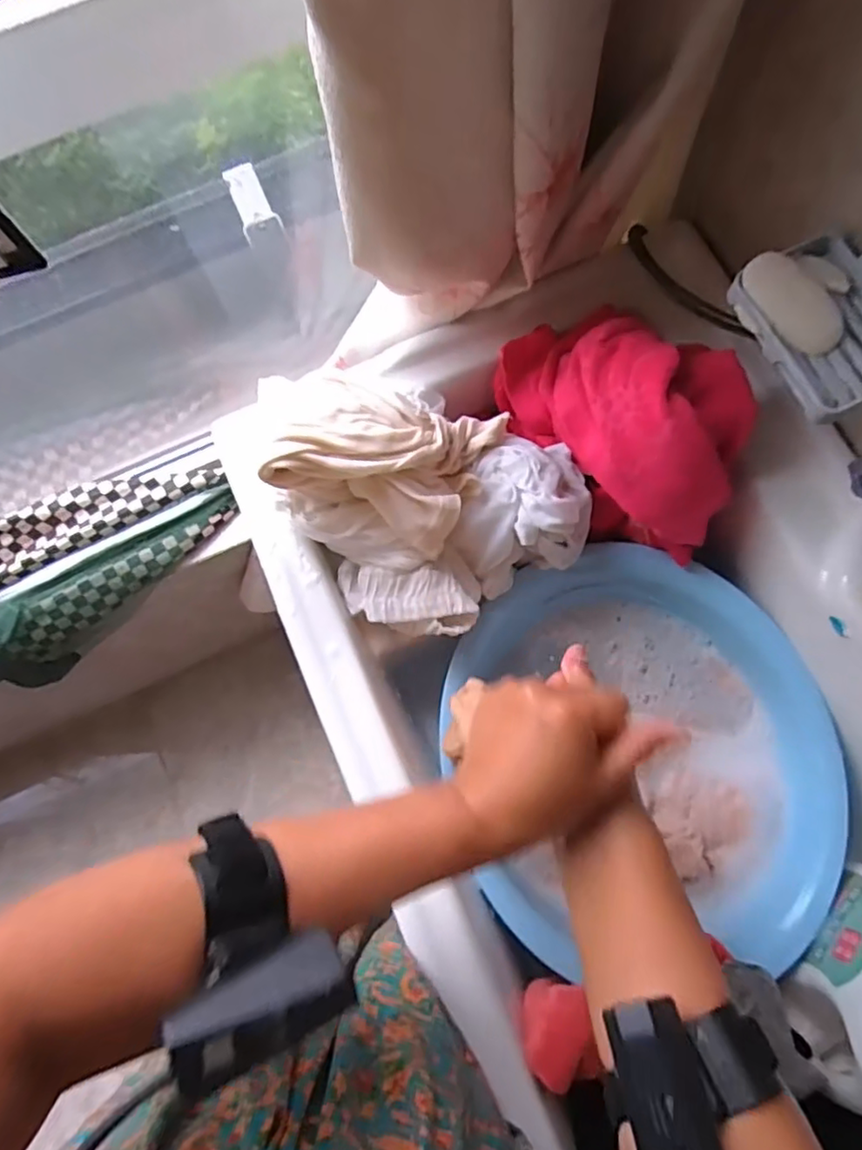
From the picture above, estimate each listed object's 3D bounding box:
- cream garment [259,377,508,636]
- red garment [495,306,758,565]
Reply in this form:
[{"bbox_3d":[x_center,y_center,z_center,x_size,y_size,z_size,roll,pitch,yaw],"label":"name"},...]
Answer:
[{"bbox_3d":[-0.033,-0.068,0.508,0.172,0.117,0.205,5,76,2],"label":"cream garment"},{"bbox_3d":[0.174,-0.135,0.545,0.145,0.147,0.237,-27,77,-6],"label":"red garment"}]

